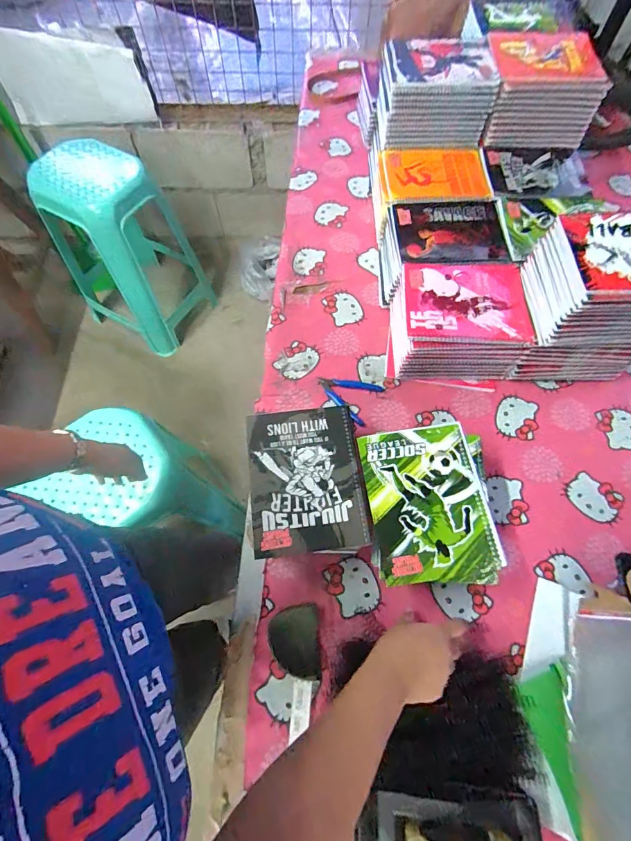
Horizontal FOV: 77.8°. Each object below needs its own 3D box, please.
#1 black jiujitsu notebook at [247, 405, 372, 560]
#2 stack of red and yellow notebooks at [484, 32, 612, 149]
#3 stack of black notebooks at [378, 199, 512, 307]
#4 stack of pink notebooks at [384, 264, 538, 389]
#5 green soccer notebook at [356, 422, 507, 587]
[{"bbox_3d":[-0.014,0.078,0.532,0.148,0.007,0.198,-6,66,-3],"label":"black jiujitsu notebook"},{"bbox_3d":[0.451,-0.665,0.789,0.217,0.120,0.168,1,66,0],"label":"stack of red and yellow notebooks"},{"bbox_3d":[0.239,-0.326,0.770,0.212,0.120,0.169,2,66,0],"label":"stack of black notebooks"},{"bbox_3d":[0.250,-0.169,0.697,0.212,0.120,0.179,7,66,3],"label":"stack of pink notebooks"},{"bbox_3d":[0.149,0.108,0.522,0.152,0.008,0.204,-6,66,-3],"label":"green soccer notebook"}]

